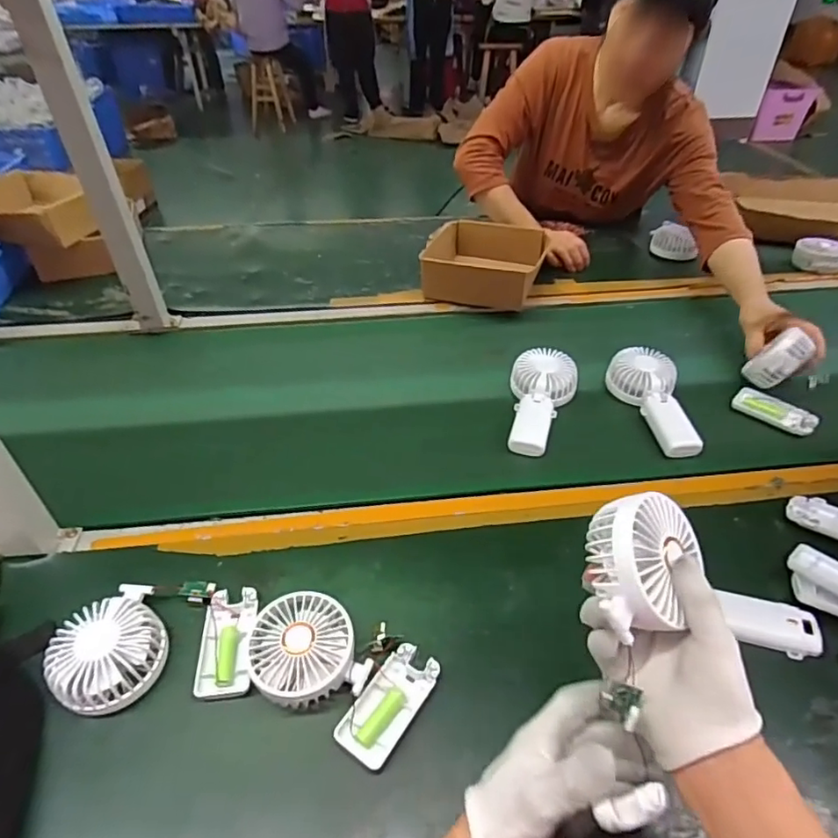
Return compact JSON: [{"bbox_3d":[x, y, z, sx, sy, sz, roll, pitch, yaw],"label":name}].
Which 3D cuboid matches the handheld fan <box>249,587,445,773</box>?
[{"bbox_3d":[-0.070,0.207,0.464,0.150,0.042,0.091,18,44,20],"label":"handheld fan"}]

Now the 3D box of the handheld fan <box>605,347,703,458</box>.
[{"bbox_3d":[0.304,-0.026,0.724,0.080,0.049,0.163,0,41,0],"label":"handheld fan"}]

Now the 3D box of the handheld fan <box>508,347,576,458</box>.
[{"bbox_3d":[0.161,-0.024,0.729,0.084,0.044,0.177,10,42,11],"label":"handheld fan"}]

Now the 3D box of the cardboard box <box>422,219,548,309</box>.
[{"bbox_3d":[0.117,-0.286,0.996,0.178,0.075,0.220,12,42,13],"label":"cardboard box"}]

